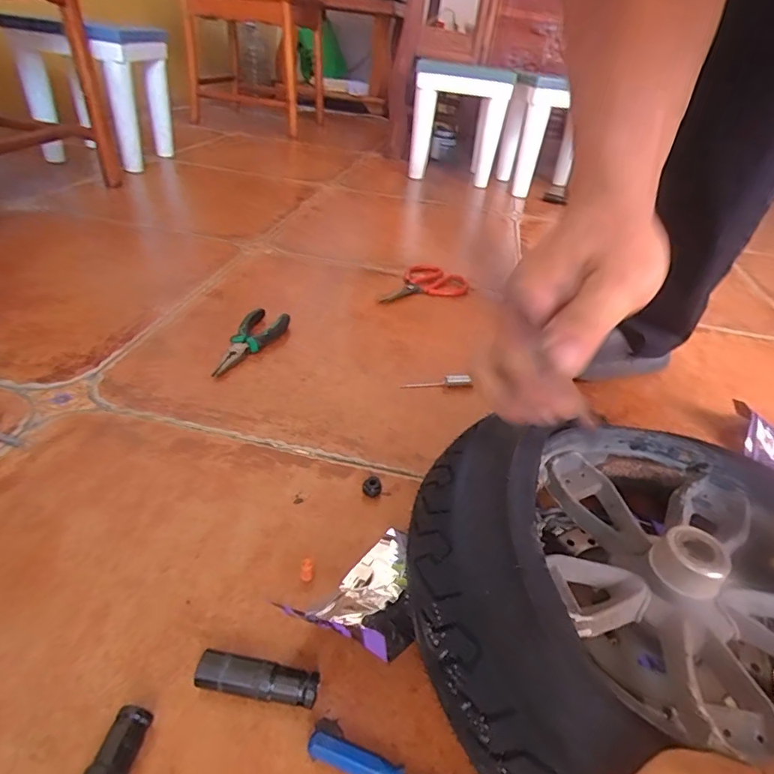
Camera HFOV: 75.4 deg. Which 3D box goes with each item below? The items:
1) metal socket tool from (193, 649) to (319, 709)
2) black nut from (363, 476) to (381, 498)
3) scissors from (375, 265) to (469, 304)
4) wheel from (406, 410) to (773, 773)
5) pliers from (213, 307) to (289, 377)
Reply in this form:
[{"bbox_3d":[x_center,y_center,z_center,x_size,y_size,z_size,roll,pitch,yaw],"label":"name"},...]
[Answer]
[{"bbox_3d":[-0.082,0.187,0.317,0.076,0.022,0.018,9,36,4],"label":"metal socket tool"},{"bbox_3d":[-0.014,0.095,0.476,0.017,0.016,0.016,4,36,-3],"label":"black nut"},{"bbox_3d":[0.065,-0.169,0.862,0.111,0.013,0.187,24,40,22],"label":"scissors"},{"bbox_3d":[0.175,0.148,0.353,0.316,0.098,0.318,4,36,-3],"label":"wheel"},{"bbox_3d":[-0.182,-0.058,0.653,0.055,0.019,0.155,15,37,11],"label":"pliers"}]

